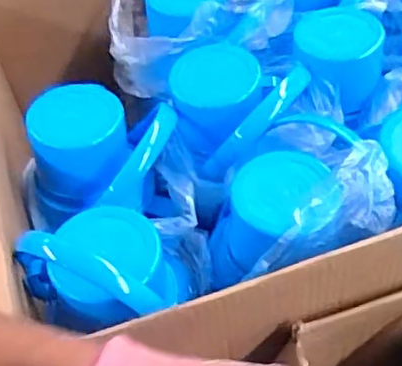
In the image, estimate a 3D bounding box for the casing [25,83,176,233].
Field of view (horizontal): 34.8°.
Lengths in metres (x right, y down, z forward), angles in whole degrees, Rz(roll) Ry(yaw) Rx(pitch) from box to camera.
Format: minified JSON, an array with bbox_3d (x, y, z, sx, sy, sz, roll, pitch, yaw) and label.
[{"bbox_3d":[-0.112,-0.022,0.706,0.151,0.119,0.113,9,53,13],"label":"casing"}]

